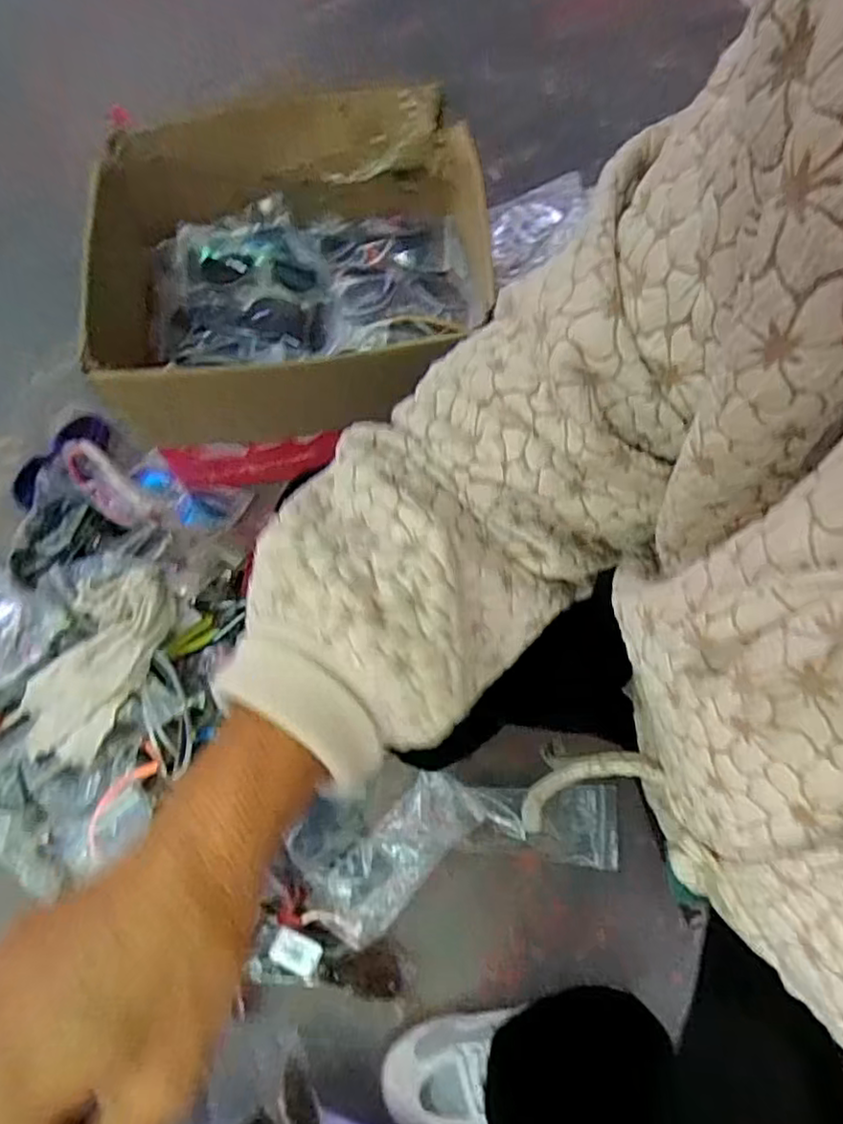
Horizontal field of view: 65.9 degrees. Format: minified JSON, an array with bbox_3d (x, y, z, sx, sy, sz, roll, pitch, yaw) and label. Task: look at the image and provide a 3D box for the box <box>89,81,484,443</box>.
[{"bbox_3d":[-0.126,-0.314,0.694,0.408,0.164,0.347,-8,70,-3],"label":"box"}]

